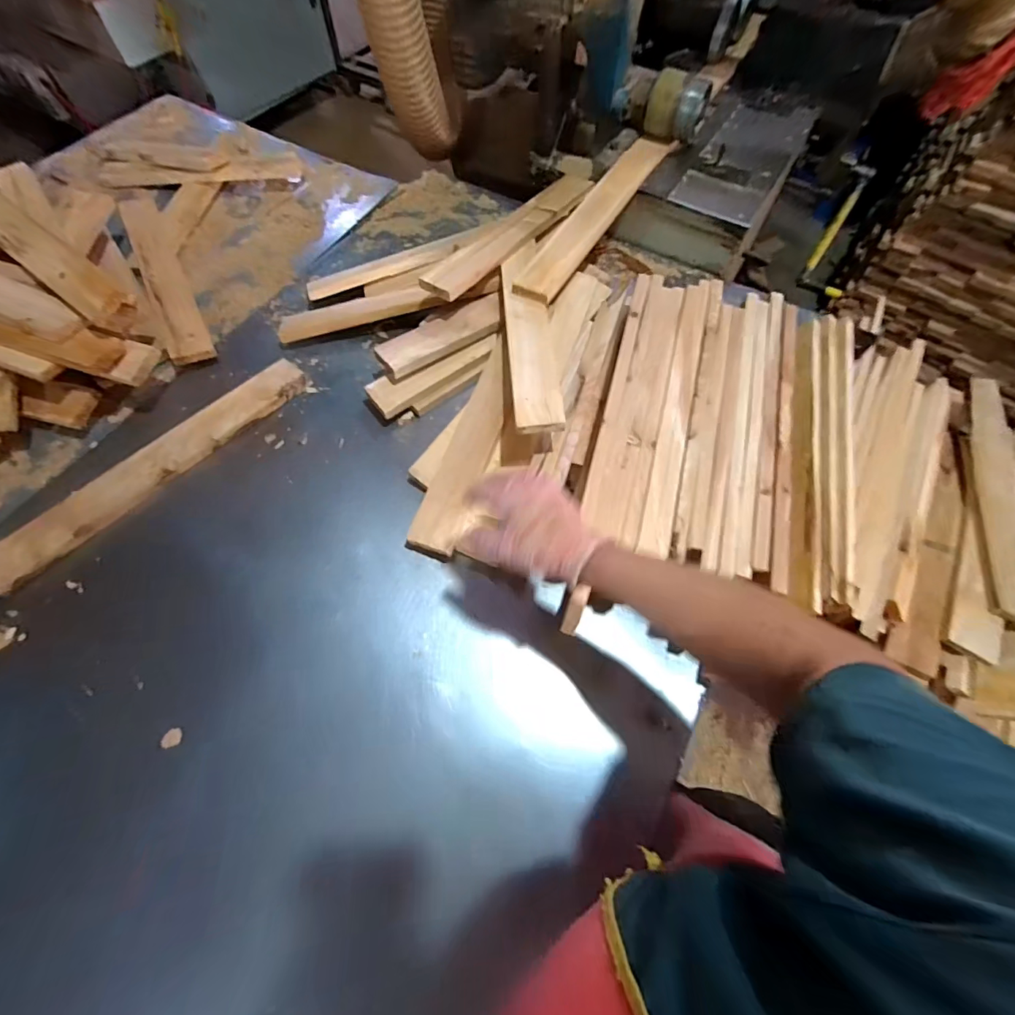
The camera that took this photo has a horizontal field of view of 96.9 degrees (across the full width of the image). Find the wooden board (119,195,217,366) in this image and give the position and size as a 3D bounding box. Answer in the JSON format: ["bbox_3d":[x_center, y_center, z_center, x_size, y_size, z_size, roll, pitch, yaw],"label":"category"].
[{"bbox_3d":[-0.665,-0.460,0.866,0.066,0.018,0.541,-20,64,-29],"label":"wooden board"}]

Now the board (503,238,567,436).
[{"bbox_3d":[0.032,-0.300,0.727,0.069,0.024,0.449,-3,58,-2],"label":"board"}]

